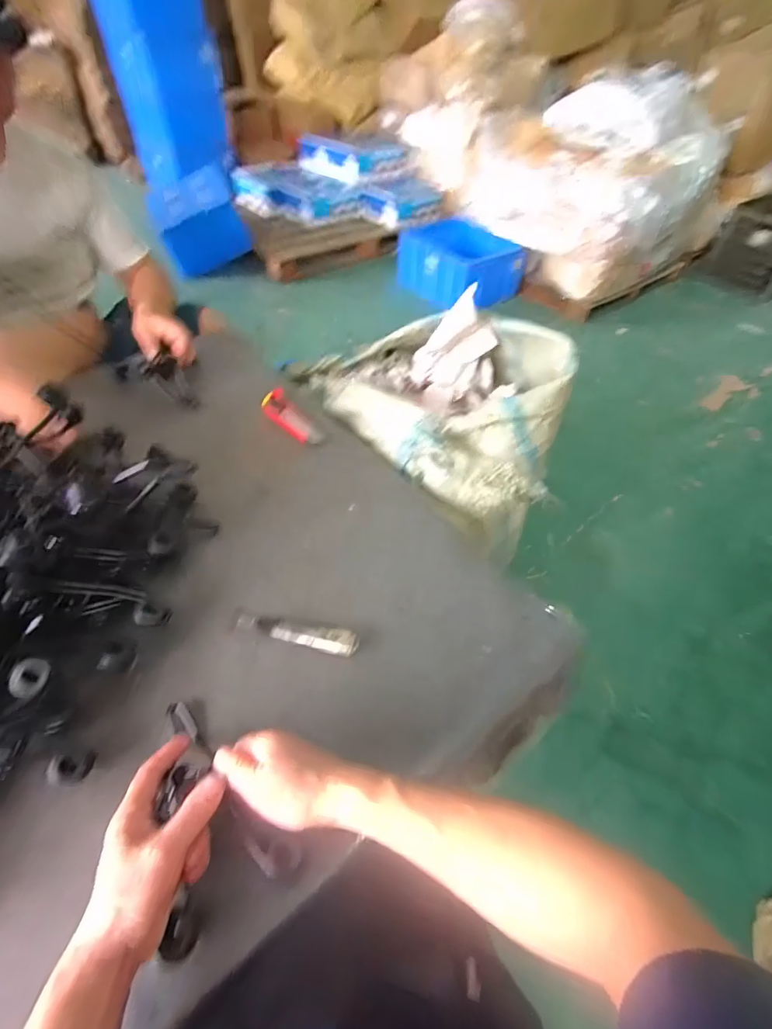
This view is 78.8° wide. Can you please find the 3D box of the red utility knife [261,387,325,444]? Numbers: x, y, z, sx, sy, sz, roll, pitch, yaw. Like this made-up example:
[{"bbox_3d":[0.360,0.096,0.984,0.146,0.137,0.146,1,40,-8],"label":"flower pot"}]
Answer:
[{"bbox_3d":[-0.164,-0.166,0.803,0.050,0.015,0.146,-29,57,-24],"label":"red utility knife"}]

